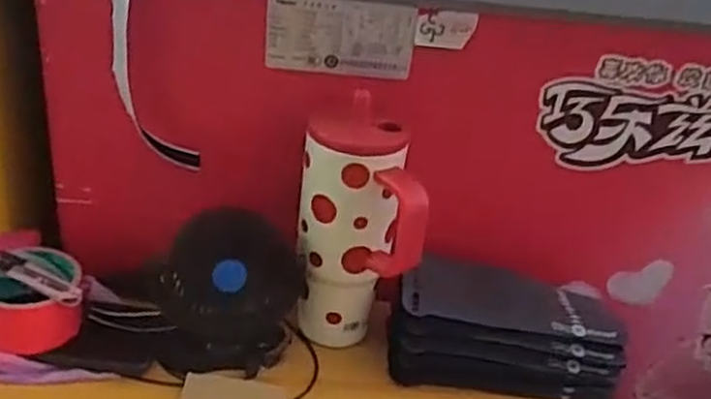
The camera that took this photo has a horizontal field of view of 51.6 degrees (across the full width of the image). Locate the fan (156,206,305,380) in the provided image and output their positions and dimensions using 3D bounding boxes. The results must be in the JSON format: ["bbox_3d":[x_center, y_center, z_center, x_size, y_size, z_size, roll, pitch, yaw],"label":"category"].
[{"bbox_3d":[-0.106,0.080,0.629,0.122,0.127,0.070,3,30,-8],"label":"fan"}]

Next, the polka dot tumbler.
[{"bbox_3d":[0.000,0.029,0.644,0.098,0.222,0.103,6,29,-3],"label":"polka dot tumbler"}]

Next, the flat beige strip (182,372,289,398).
[{"bbox_3d":[-0.099,0.161,0.608,0.085,0.007,0.030,8,29,0],"label":"flat beige strip"}]

